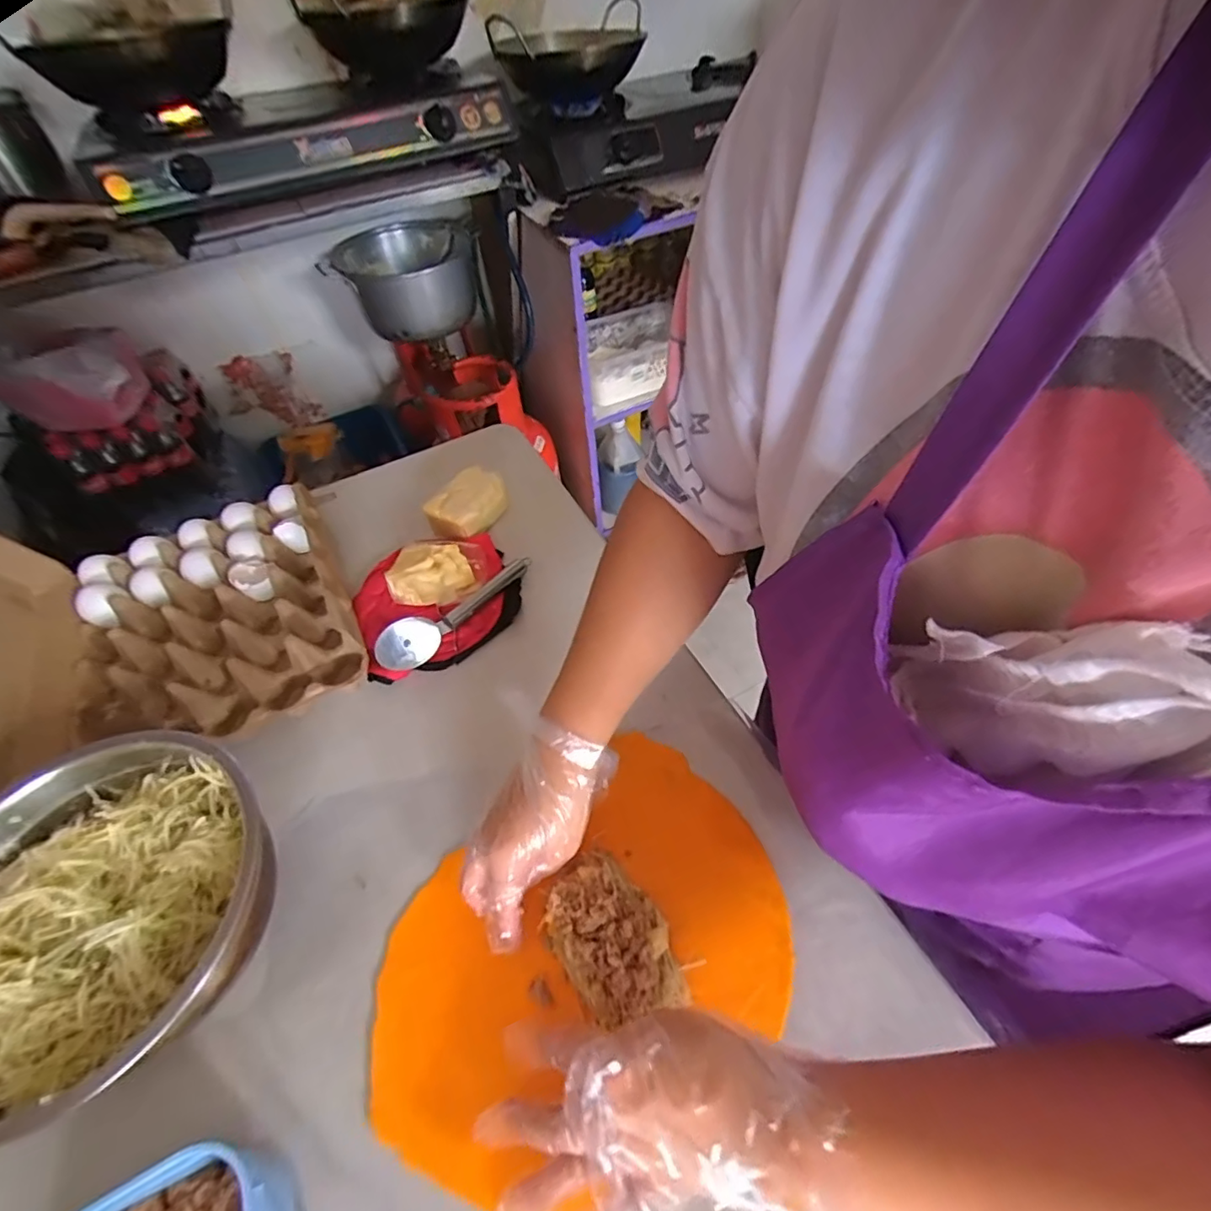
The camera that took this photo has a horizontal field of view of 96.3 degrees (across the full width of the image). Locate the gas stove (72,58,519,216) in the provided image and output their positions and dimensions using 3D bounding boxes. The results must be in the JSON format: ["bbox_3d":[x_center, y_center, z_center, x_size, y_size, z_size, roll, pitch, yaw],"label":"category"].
[{"bbox_3d":[-0.554,-0.875,0.983,0.691,0.099,0.394,-32,57,-19],"label":"gas stove"}]

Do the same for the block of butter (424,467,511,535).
[{"bbox_3d":[-0.157,-0.120,0.627,0.056,0.040,0.091,26,59,22],"label":"block of butter"}]

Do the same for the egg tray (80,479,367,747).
[{"bbox_3d":[-0.383,0.015,0.537,0.240,0.060,0.269,-25,55,-14],"label":"egg tray"}]

